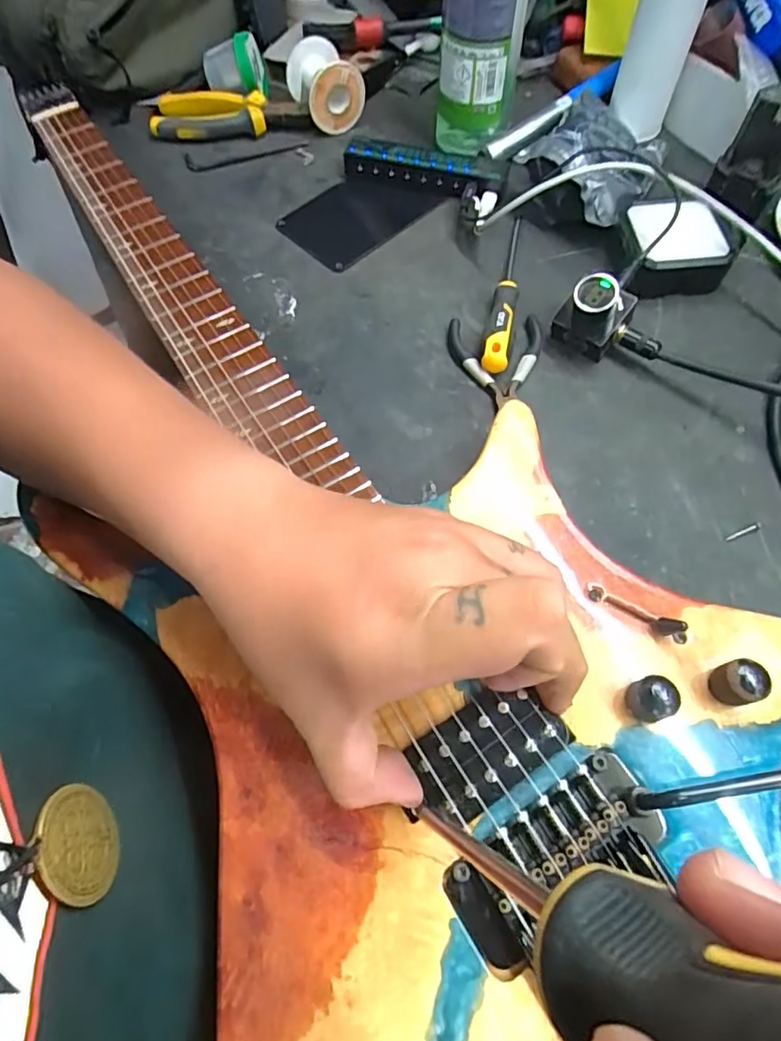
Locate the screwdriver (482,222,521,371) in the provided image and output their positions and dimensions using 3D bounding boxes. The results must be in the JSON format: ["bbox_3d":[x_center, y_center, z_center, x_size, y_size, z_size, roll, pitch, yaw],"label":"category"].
[{"bbox_3d":[0.087,-0.175,0.403,0.017,0.025,0.159,10,63,8],"label":"screwdriver"}]

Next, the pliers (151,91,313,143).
[{"bbox_3d":[-0.152,-0.381,0.515,0.146,0.023,0.045,-1,62,2],"label":"pliers"}]

